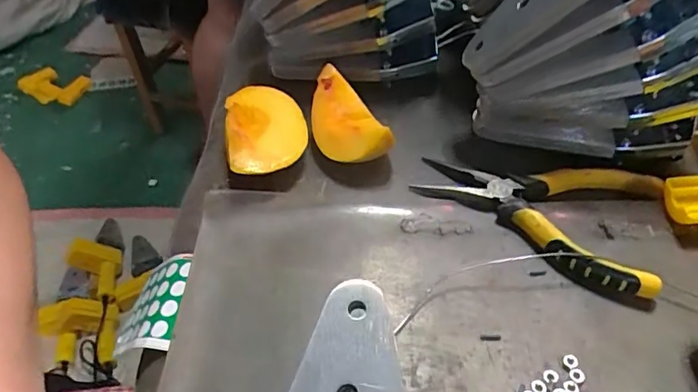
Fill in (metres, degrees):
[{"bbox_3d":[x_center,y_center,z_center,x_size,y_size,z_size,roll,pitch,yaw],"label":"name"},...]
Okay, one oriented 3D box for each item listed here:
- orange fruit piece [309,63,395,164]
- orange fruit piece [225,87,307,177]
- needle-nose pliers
[{"bbox_3d":[-0.006,-0.048,0.354,0.036,0.040,0.082,-27,52,-17],"label":"orange fruit piece"},{"bbox_3d":[-0.057,-0.044,0.351,0.054,0.027,0.069,-9,49,-3],"label":"orange fruit piece"},{"bbox_3d":[0.117,0.004,0.323,0.145,0.014,0.089,16,53,18],"label":"needle-nose pliers"}]

